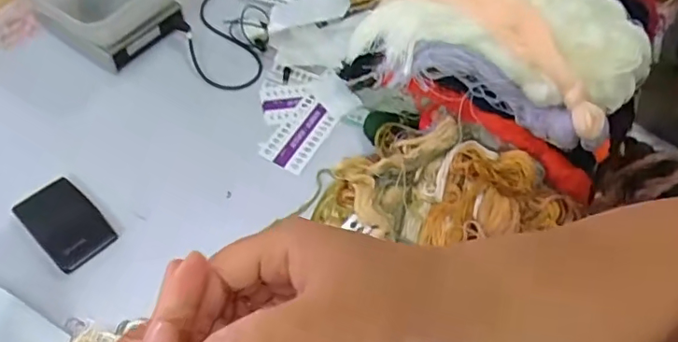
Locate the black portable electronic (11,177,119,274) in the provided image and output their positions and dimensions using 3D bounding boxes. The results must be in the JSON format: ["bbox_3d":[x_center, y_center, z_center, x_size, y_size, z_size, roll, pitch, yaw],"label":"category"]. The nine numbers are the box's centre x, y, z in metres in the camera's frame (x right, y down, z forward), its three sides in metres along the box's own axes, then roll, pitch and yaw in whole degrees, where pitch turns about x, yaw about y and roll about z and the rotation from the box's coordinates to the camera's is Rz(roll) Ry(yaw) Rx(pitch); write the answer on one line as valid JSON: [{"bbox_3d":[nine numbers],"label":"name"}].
[{"bbox_3d":[-0.419,0.079,0.801,0.146,0.019,0.096,39,63,20],"label":"black portable electronic"}]

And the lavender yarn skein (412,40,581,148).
[{"bbox_3d":[0.257,-0.129,0.854,0.289,0.074,0.058,24,58,12],"label":"lavender yarn skein"}]

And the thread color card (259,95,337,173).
[{"bbox_3d":[-0.069,-0.066,0.935,0.084,0.008,0.151,30,64,9],"label":"thread color card"}]

